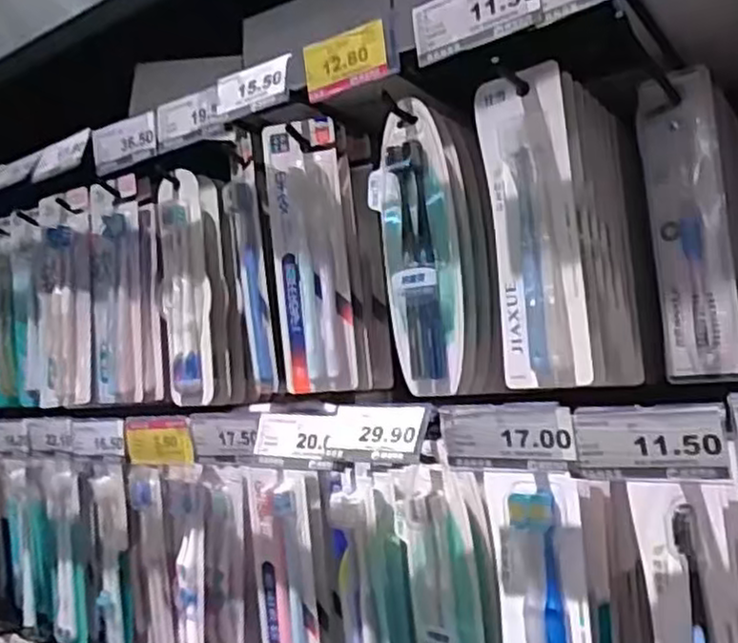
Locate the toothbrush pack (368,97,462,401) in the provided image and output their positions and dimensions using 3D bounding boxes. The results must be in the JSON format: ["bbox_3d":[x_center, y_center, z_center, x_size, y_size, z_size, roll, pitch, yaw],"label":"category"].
[{"bbox_3d":[0.038,-0.056,0.573,0.068,0.230,0.018,-12,-6,31],"label":"toothbrush pack"}]

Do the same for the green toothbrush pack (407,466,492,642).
[{"bbox_3d":[0.064,0.222,0.551,0.061,0.212,0.022,-6,0,27],"label":"green toothbrush pack"}]

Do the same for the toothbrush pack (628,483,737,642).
[{"bbox_3d":[0.202,0.208,0.447,0.019,0.210,0.056,-3,-3,-44],"label":"toothbrush pack"}]

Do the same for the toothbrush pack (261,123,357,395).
[{"bbox_3d":[-0.051,-0.057,0.625,0.063,0.224,0.026,-4,-3,-5],"label":"toothbrush pack"}]

